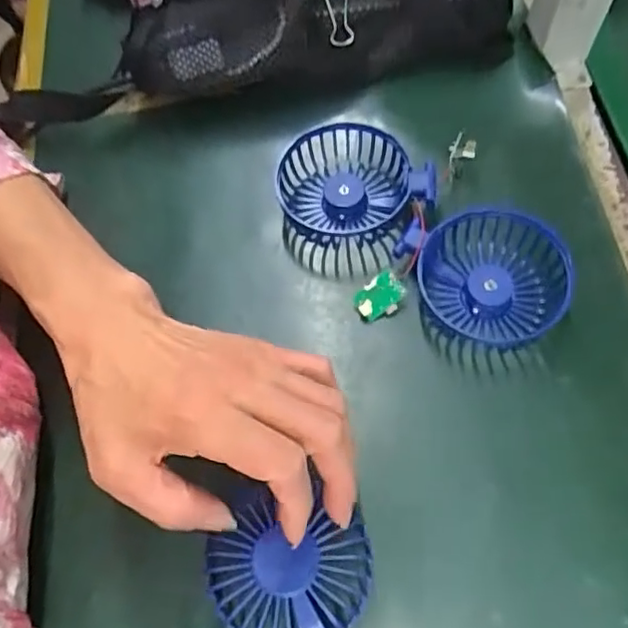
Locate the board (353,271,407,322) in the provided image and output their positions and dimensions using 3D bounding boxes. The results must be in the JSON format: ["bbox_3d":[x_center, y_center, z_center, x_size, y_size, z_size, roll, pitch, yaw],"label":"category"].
[{"bbox_3d":[0.042,-0.010,0.388,0.032,0.009,0.025,-36,100,14],"label":"board"}]

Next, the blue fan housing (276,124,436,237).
[{"bbox_3d":[0.024,-0.083,0.422,0.086,0.037,0.090,-1,65,3],"label":"blue fan housing"}]

